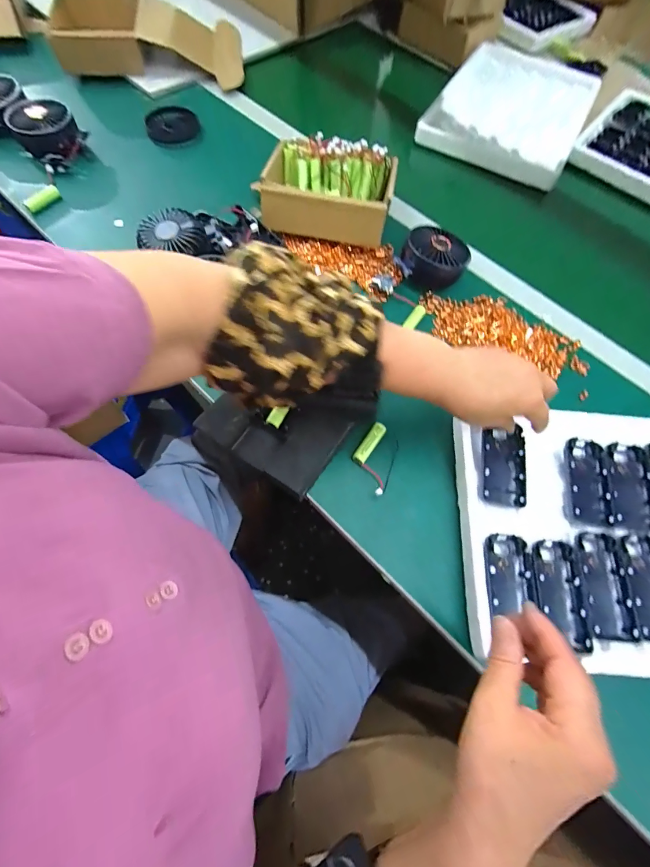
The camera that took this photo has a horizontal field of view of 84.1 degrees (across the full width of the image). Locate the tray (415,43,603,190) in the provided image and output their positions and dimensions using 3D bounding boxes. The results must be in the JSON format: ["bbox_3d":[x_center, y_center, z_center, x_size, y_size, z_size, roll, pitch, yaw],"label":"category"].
[{"bbox_3d":[0.360,-0.622,0.676,0.247,0.035,0.404,28,67,7],"label":"tray"}]

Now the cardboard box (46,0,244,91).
[{"bbox_3d":[-0.322,-0.715,0.659,0.328,0.070,0.187,-7,67,-8],"label":"cardboard box"}]

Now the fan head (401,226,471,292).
[{"bbox_3d":[0.143,-0.234,0.480,0.087,0.039,0.076,16,66,2],"label":"fan head"}]

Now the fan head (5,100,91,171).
[{"bbox_3d":[-0.410,-0.445,0.530,0.089,0.042,0.079,34,67,10],"label":"fan head"}]

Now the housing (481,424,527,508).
[{"bbox_3d":[0.187,0.034,0.379,0.044,0.012,0.081,8,67,2],"label":"housing"}]

